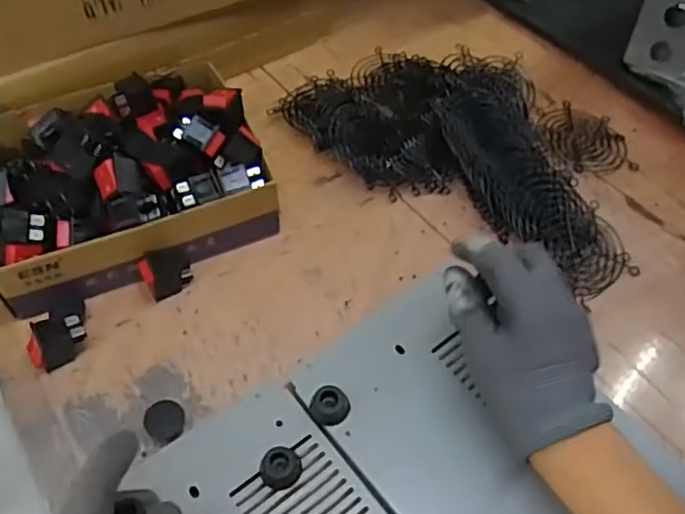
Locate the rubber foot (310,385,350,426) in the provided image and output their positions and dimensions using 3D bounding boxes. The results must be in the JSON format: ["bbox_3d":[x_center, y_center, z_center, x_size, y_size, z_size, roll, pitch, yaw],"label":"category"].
[{"bbox_3d":[-0.007,0.093,0.409,0.023,0.011,0.022,0,54,0],"label":"rubber foot"}]

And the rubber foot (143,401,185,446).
[{"bbox_3d":[-0.114,0.107,0.422,0.025,0.016,0.022,-29,62,-18],"label":"rubber foot"}]

